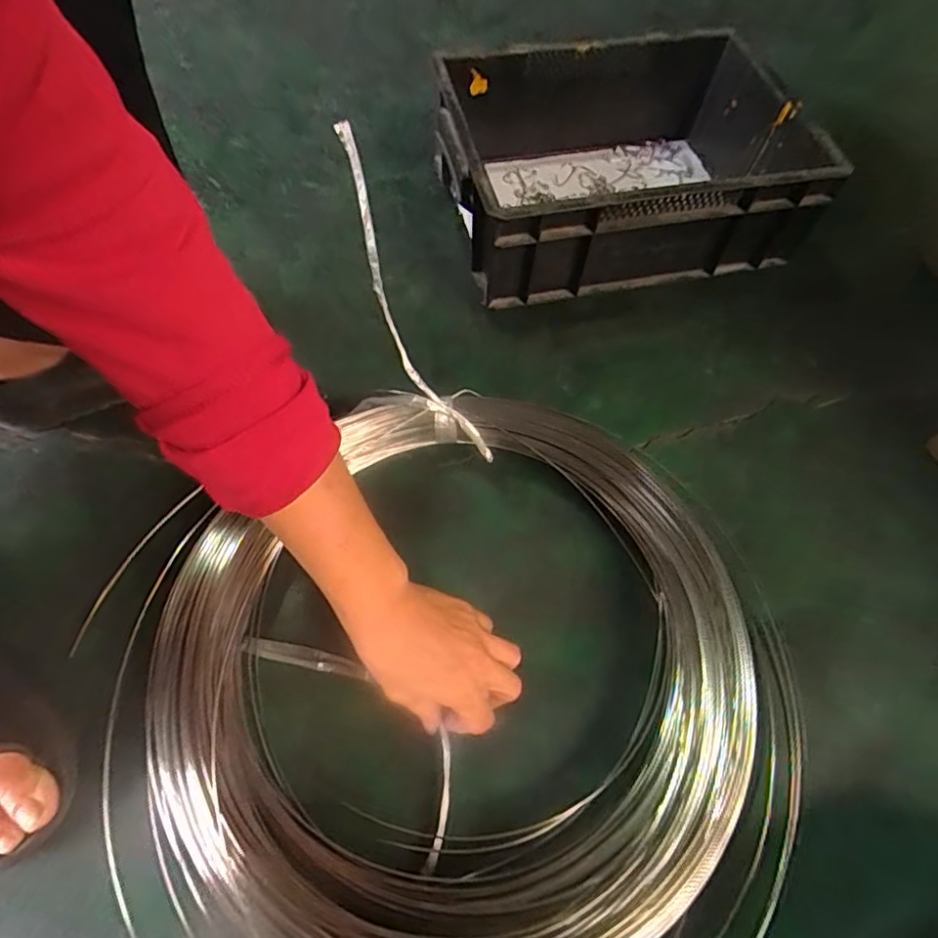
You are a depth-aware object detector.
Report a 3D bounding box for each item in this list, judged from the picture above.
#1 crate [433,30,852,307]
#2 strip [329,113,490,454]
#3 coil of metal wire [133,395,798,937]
[{"bbox_3d":[0.147,-0.316,0.576,0.351,0.125,0.276,-11,65,-7],"label":"crate"},{"bbox_3d":[-0.049,-0.123,0.429,0.034,0.017,0.261,-25,99,-13],"label":"strip"},{"bbox_3d":[-0.006,0.146,0.383,0.395,0.072,0.412,1,64,-1],"label":"coil of metal wire"}]

